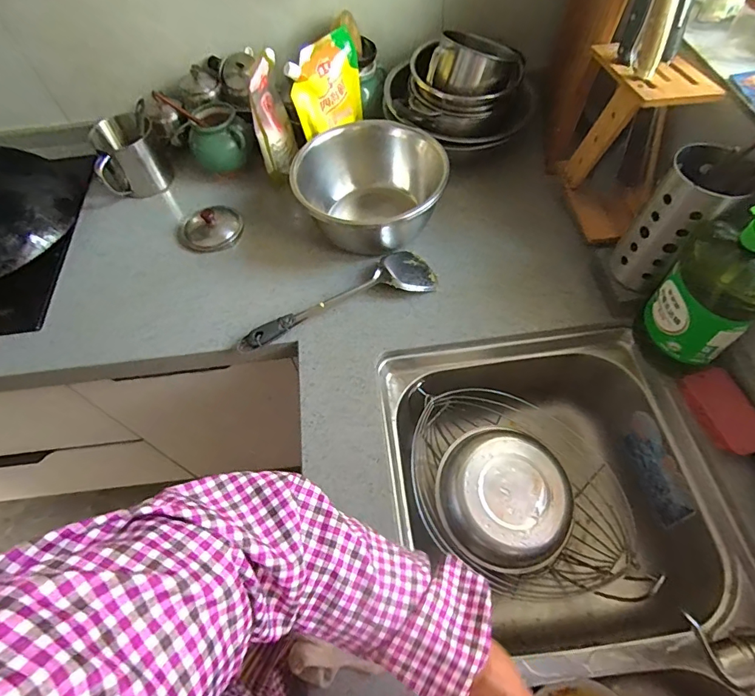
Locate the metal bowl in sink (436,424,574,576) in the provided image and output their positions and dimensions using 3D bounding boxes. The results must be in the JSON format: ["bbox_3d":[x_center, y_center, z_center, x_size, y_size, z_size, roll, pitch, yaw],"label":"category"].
[{"bbox_3d":[0.185,0.212,0.667,0.184,0.055,0.195,-2,59,3],"label":"metal bowl in sink"}]

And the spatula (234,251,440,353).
[{"bbox_3d":[-0.066,-0.085,0.729,0.320,0.033,0.083,-20,59,-8],"label":"spatula"}]

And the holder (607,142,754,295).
[{"bbox_3d":[0.392,-0.156,0.609,0.080,0.182,0.080,-17,59,-6],"label":"holder"}]

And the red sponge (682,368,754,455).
[{"bbox_3d":[0.444,0.081,0.587,0.059,0.023,0.112,-14,59,-4],"label":"red sponge"}]

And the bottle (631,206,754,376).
[{"bbox_3d":[0.401,-0.066,0.548,0.074,0.272,0.113,-37,63,-17],"label":"bottle"}]

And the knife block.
[{"bbox_3d":[0.368,-0.316,0.704,0.095,0.244,0.191,-6,58,0],"label":"knife block"}]

